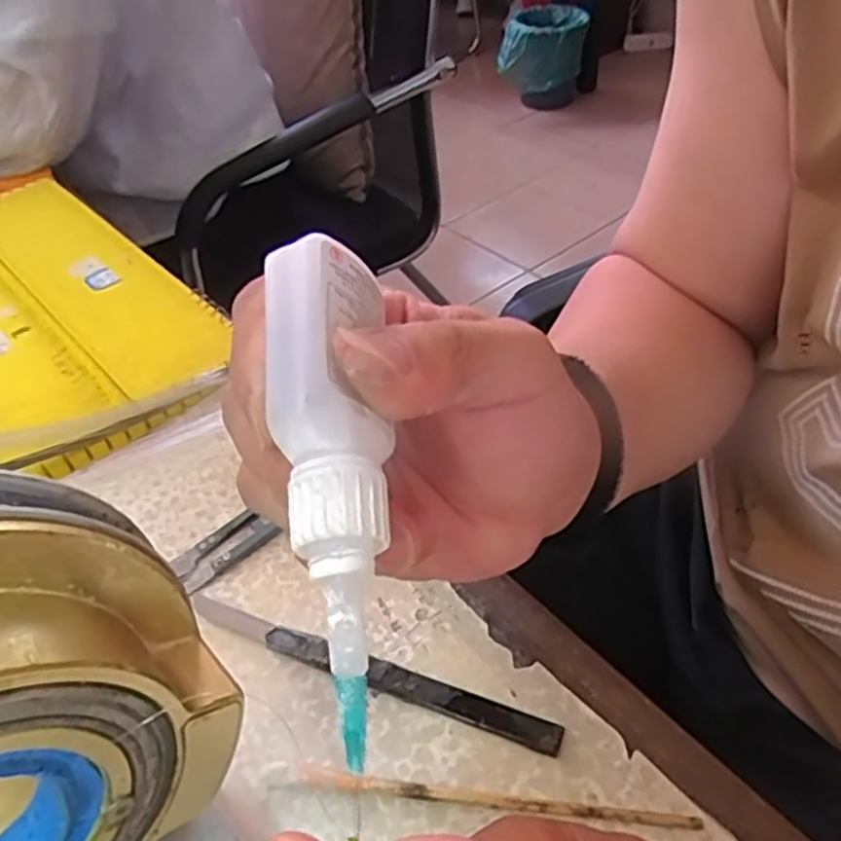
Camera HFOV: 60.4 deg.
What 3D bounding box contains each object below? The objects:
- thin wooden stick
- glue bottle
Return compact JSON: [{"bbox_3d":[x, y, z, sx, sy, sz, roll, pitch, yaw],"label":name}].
[{"bbox_3d":[0.027,0.138,0.263,0.141,0.005,0.007,3,46,8],"label":"thin wooden stick"},{"bbox_3d":[-0.019,0.011,0.159,0.023,0.017,0.112,-8,72,-3],"label":"glue bottle"}]

